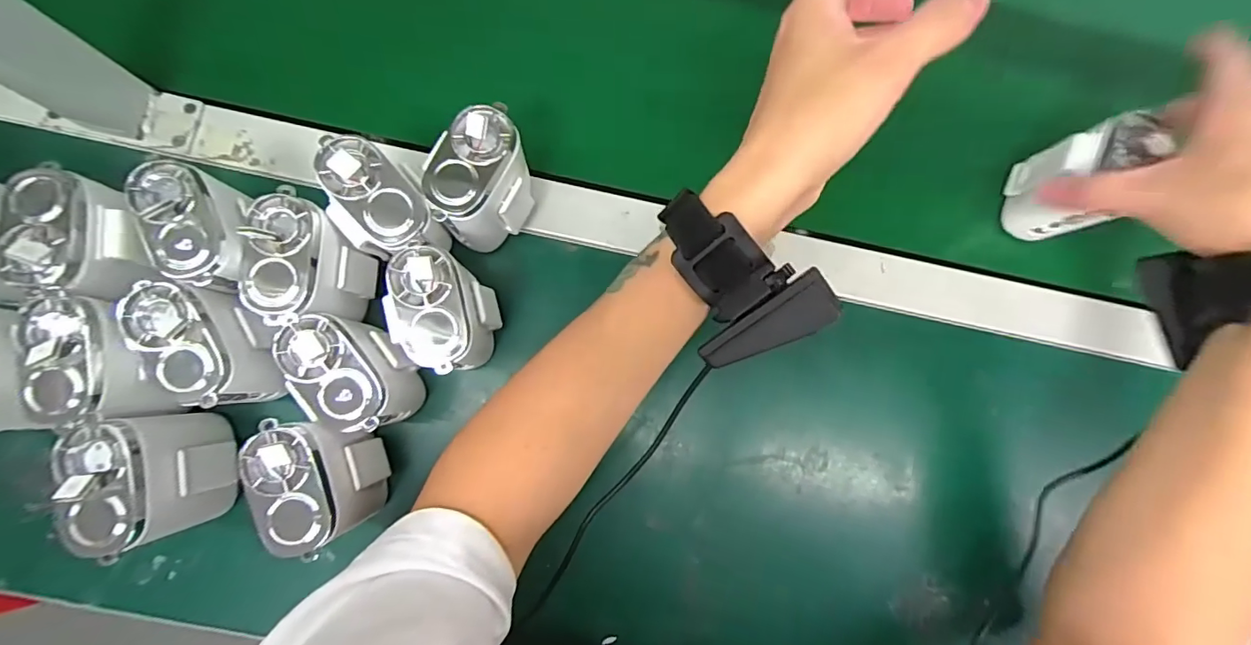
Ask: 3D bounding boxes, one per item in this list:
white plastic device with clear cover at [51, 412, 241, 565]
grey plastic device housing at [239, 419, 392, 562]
[{"bbox_3d":[-0.266,0.088,0.300,0.046,0.077,0.070,-4,84,-4],"label":"white plastic device with clear cover"},{"bbox_3d":[-0.171,0.088,0.301,0.045,0.065,0.068,-25,86,-5],"label":"grey plastic device housing"}]

